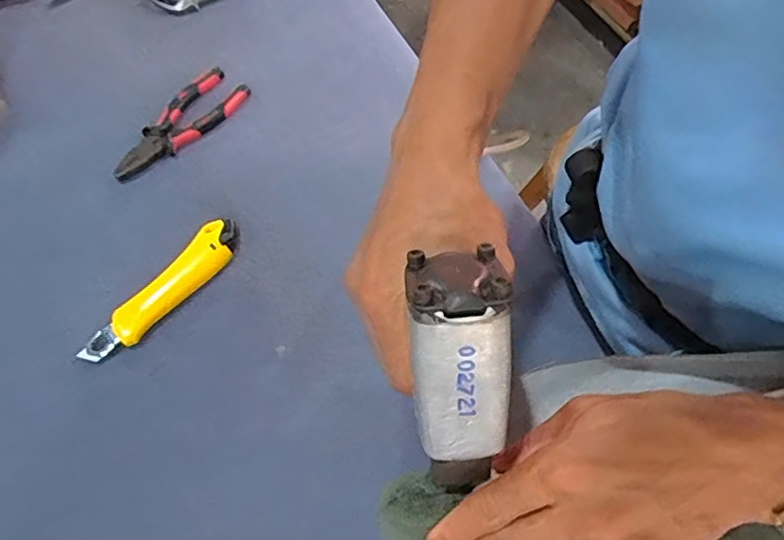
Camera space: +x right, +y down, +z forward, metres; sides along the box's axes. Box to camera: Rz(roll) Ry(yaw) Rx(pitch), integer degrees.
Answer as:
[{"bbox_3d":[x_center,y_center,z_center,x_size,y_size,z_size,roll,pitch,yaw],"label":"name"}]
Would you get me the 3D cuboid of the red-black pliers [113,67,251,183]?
[{"bbox_3d":[-0.213,-0.144,0.576,0.051,0.021,0.152,41,71,14],"label":"red-black pliers"}]

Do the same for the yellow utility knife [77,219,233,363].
[{"bbox_3d":[-0.196,0.018,0.504,0.035,0.015,0.163,37,70,13],"label":"yellow utility knife"}]

